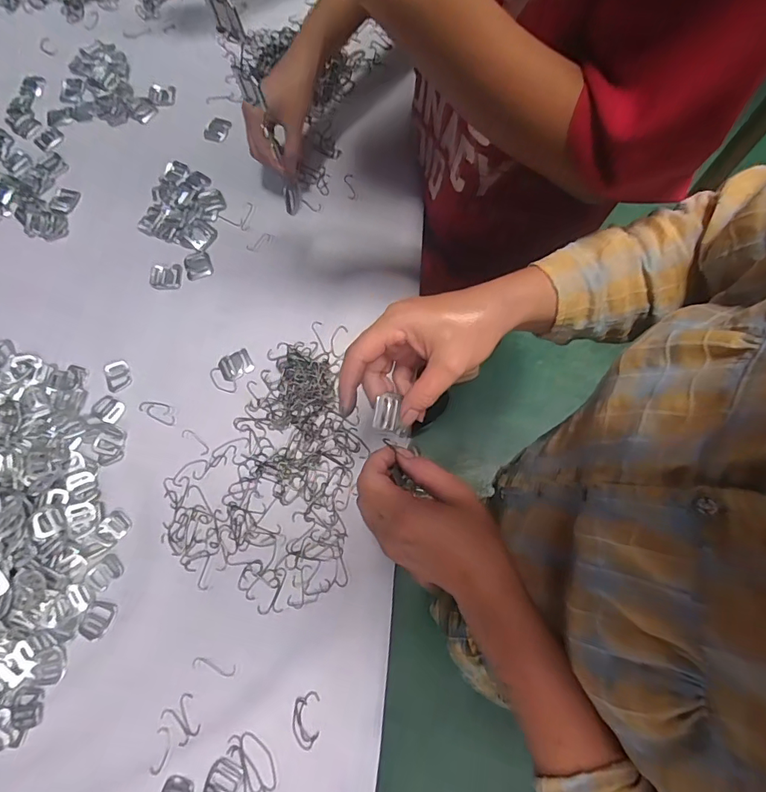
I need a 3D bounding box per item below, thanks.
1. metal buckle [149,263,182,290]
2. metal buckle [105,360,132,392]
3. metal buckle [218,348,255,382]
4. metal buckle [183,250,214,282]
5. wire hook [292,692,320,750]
[{"bbox_3d":[-0.257,-0.141,0.551,0.036,0.004,0.032,-4,73,0],"label":"metal buckle"},{"bbox_3d":[-0.296,-0.023,0.522,0.025,0.004,0.034,-17,73,-4],"label":"metal buckle"},{"bbox_3d":[-0.163,-0.035,0.517,0.036,0.004,0.029,-24,74,-6],"label":"metal buckle"},{"bbox_3d":[-0.221,-0.155,0.557,0.030,0.004,0.035,-21,73,-5],"label":"metal buckle"},{"bbox_3d":[-0.068,0.286,0.411,0.023,0.004,0.042,0,73,2],"label":"wire hook"}]

